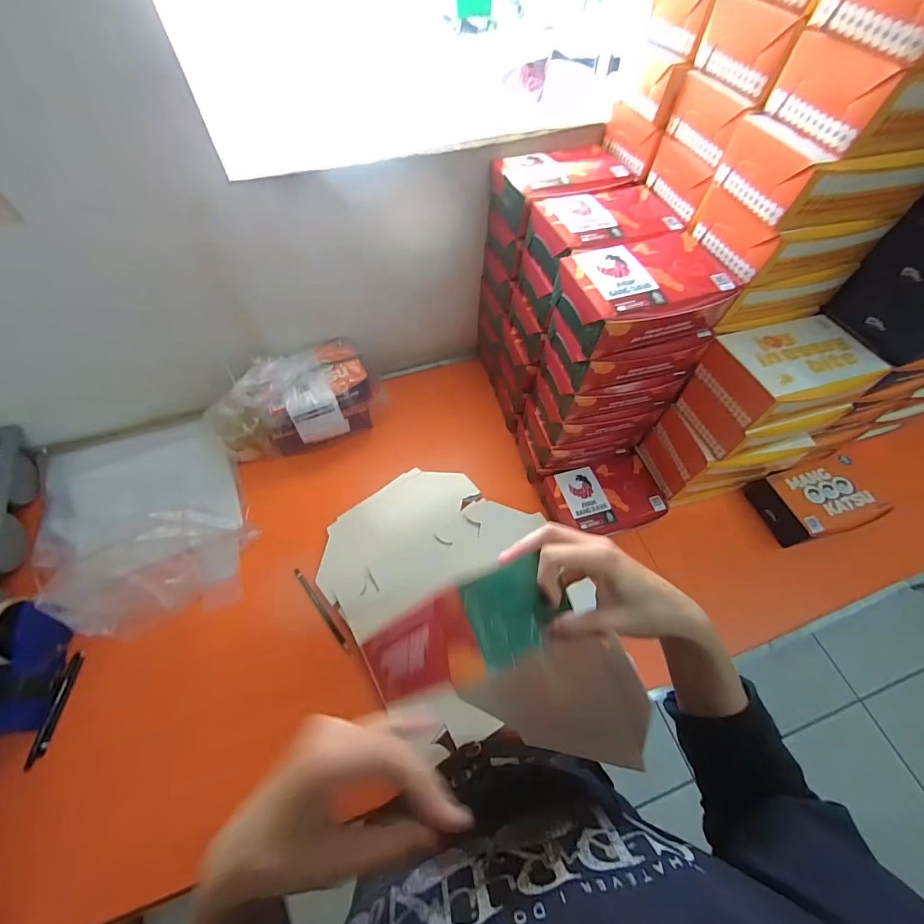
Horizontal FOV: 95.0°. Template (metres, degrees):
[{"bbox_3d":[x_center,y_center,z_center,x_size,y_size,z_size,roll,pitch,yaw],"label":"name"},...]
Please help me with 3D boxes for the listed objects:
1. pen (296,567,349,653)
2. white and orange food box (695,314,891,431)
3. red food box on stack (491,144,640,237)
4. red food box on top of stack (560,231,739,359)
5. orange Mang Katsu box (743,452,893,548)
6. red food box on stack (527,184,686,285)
[{"bbox_3d":[-0.216,0.225,0.650,0.010,0.010,0.154,-35,66,-19],"label":"pen"},{"bbox_3d":[0.411,-0.118,0.533,0.174,0.061,0.118,-16,62,-10],"label":"white and orange food box"},{"bbox_3d":[0.148,-0.396,0.610,0.190,0.057,0.125,-19,62,-11],"label":"red food box on stack"},{"bbox_3d":[0.216,-0.201,0.503,0.185,0.060,0.119,-14,61,-9],"label":"red food box on top of stack"},{"bbox_3d":[0.603,0.064,0.717,0.174,0.066,0.121,-16,62,-10],"label":"orange Mang Katsu box"},{"bbox_3d":[0.190,-0.307,0.562,0.187,0.056,0.123,-20,62,-12],"label":"red food box on stack"}]

